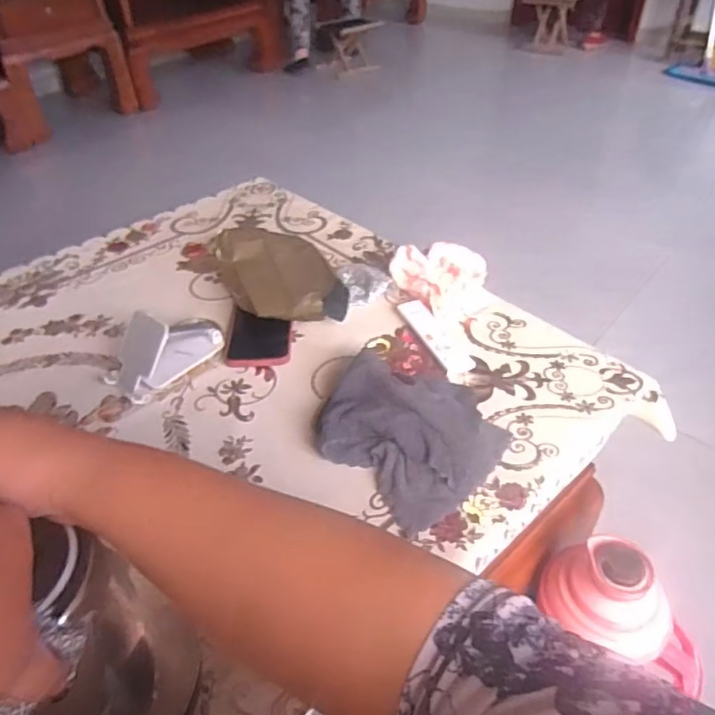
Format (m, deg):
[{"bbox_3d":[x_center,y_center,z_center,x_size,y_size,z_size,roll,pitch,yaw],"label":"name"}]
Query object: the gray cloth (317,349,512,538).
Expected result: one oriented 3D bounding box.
[{"bbox_3d":[0.055,0.068,0.605,0.164,0.049,0.178,-34,49,-30],"label":"gray cloth"}]

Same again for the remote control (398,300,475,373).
[{"bbox_3d":[0.093,-0.028,0.734,0.037,0.020,0.140,-19,43,-18],"label":"remote control"}]

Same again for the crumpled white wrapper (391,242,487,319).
[{"bbox_3d":[0.114,-0.112,0.804,0.130,0.060,0.133,-2,41,2],"label":"crumpled white wrapper"}]

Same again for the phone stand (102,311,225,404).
[{"bbox_3d":[-0.228,-0.024,0.697,0.072,0.070,0.152,25,48,28],"label":"phone stand"}]

